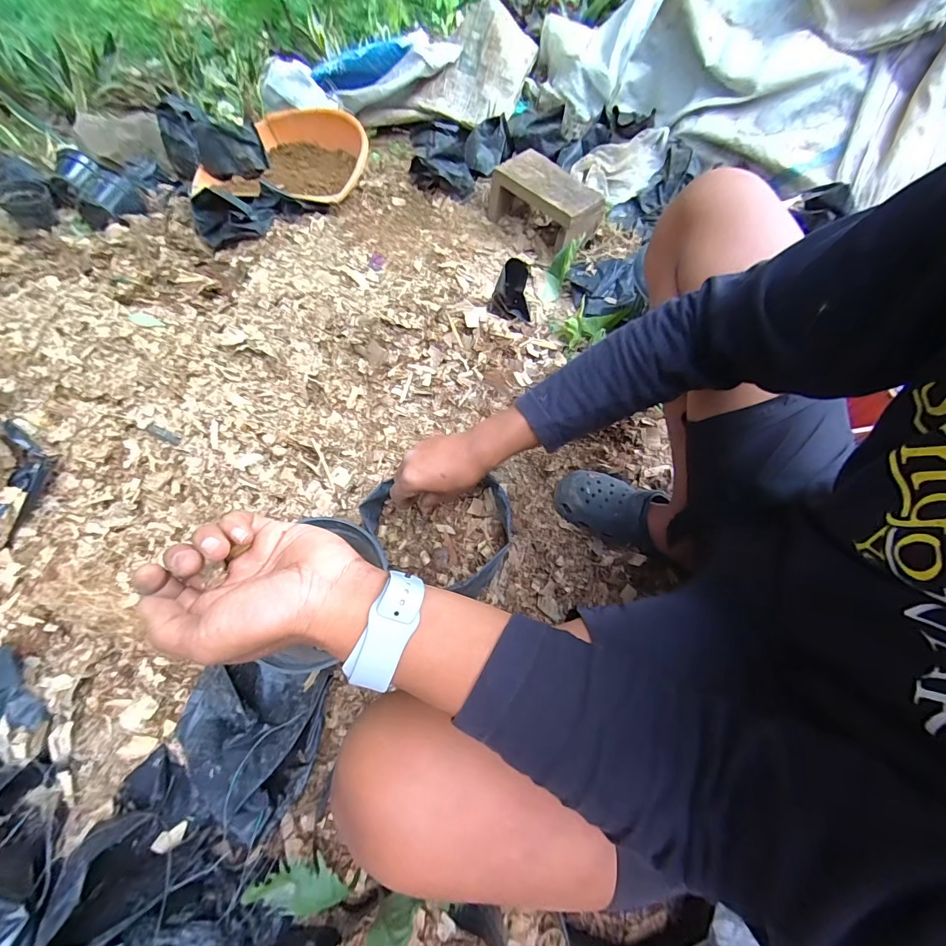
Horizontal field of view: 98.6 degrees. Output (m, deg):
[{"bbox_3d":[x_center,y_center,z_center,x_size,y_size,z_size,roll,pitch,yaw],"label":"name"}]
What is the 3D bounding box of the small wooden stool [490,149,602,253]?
[{"bbox_3d":[0.176,-0.636,0.969,0.138,0.112,0.268,-37,70,-19],"label":"small wooden stool"}]

